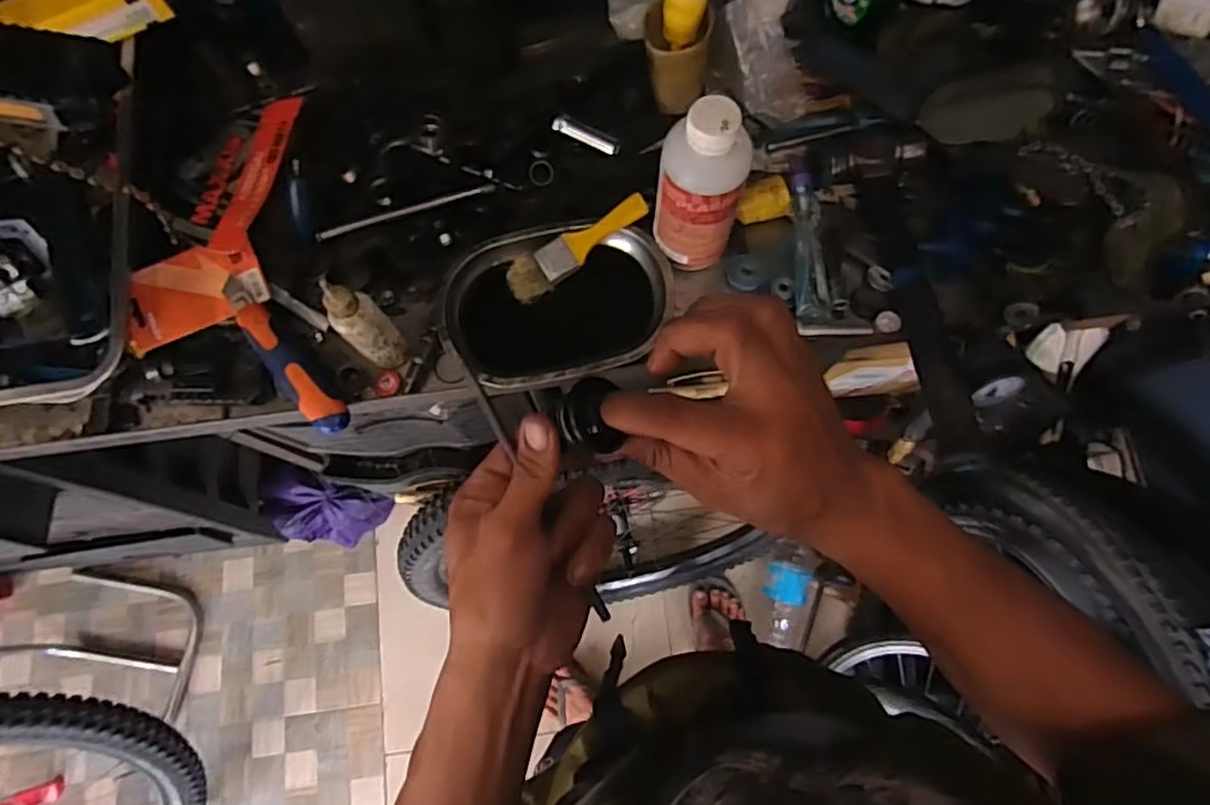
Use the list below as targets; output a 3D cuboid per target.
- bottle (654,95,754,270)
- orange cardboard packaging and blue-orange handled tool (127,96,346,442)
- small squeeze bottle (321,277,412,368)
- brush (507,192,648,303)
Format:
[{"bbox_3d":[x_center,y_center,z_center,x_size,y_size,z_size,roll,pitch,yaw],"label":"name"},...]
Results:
[{"bbox_3d":[0.081,-0.180,0.569,0.073,0.169,0.060,16,76,5],"label":"bottle"},{"bbox_3d":[-0.360,-0.130,0.628,0.173,0.044,0.359,-14,75,-3],"label":"orange cardboard packaging and blue-orange handled tool"},{"bbox_3d":[-0.210,-0.067,0.581,0.038,0.127,0.036,0,75,1],"label":"small squeeze bottle"},{"bbox_3d":[-0.028,-0.153,0.641,0.150,0.009,0.041,-35,90,2],"label":"brush"}]

